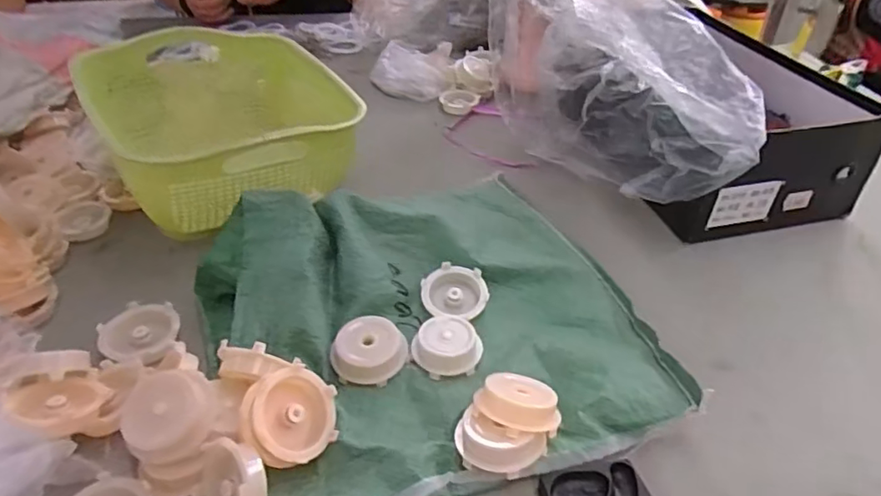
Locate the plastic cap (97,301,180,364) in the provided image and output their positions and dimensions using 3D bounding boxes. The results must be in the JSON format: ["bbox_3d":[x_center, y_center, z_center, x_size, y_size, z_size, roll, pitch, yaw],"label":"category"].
[{"bbox_3d":[-0.240,0.068,0.467,0.058,0.014,0.066,-1,40,0],"label":"plastic cap"}]

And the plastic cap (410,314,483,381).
[{"bbox_3d":[0.005,0.076,0.457,0.050,0.014,0.050,0,40,0],"label":"plastic cap"}]

